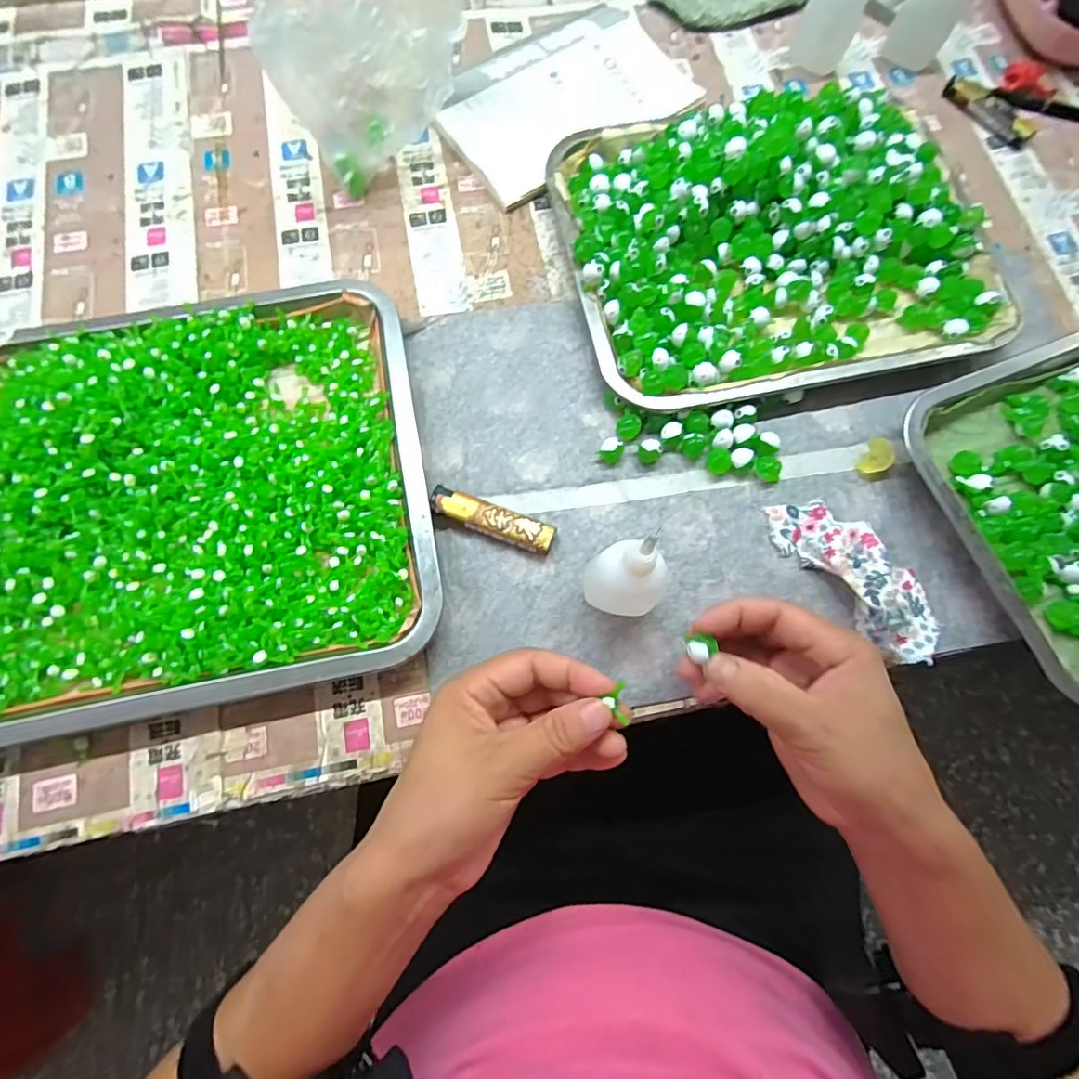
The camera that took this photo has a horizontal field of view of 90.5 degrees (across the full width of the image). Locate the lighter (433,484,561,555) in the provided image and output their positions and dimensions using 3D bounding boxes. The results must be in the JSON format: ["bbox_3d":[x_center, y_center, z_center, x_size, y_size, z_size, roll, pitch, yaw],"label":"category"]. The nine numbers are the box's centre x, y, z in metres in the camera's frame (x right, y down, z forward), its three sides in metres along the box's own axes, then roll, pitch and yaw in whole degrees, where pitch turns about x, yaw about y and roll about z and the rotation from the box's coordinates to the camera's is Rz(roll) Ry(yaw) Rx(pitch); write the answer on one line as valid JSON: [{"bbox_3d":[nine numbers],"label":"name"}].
[{"bbox_3d":[-0.029,-0.011,0.333,0.079,0.013,0.020,21,76,4],"label":"lighter"}]

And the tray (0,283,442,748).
[{"bbox_3d":[-0.225,-0.025,0.325,0.304,0.035,0.250,-11,76,-4],"label":"tray"}]

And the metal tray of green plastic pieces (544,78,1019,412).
[{"bbox_3d":[0.168,-0.215,0.377,0.293,0.040,0.231,-11,76,-4],"label":"metal tray of green plastic pieces"}]

